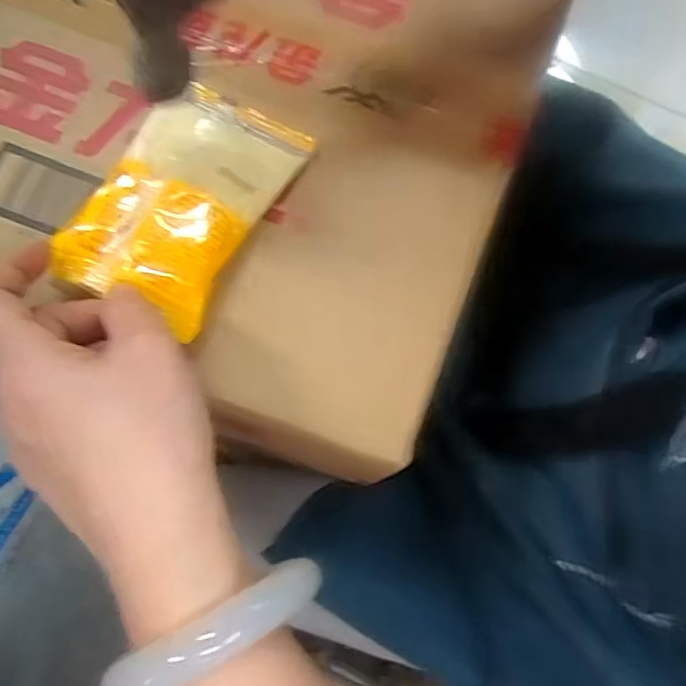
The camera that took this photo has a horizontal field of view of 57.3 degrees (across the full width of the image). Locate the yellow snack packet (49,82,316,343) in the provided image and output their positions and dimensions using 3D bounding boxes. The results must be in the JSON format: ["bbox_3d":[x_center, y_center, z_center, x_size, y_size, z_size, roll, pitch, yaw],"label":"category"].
[{"bbox_3d":[-0.070,-0.065,0.276,0.071,0.014,0.107,26,76,6],"label":"yellow snack packet"}]

